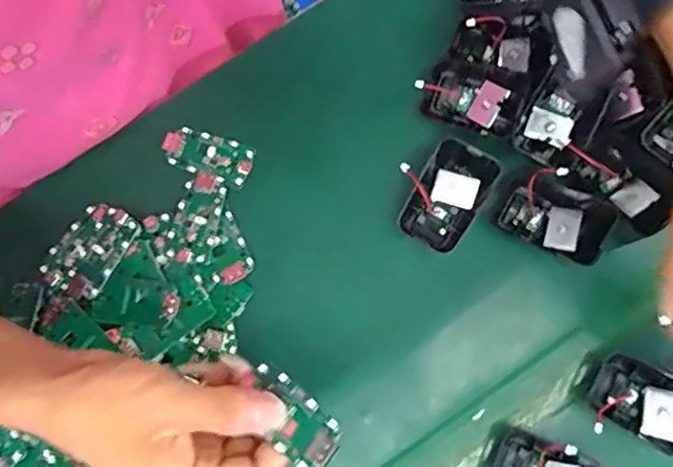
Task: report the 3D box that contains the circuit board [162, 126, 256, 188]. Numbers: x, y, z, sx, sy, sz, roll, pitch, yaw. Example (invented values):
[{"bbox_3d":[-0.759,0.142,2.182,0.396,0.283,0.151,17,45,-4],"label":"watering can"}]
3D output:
[{"bbox_3d":[-0.091,-0.056,0.419,0.064,0.005,0.030,21,80,4],"label":"circuit board"}]

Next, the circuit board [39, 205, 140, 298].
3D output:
[{"bbox_3d":[-0.170,0.011,0.405,0.050,0.006,0.067,30,88,21],"label":"circuit board"}]

